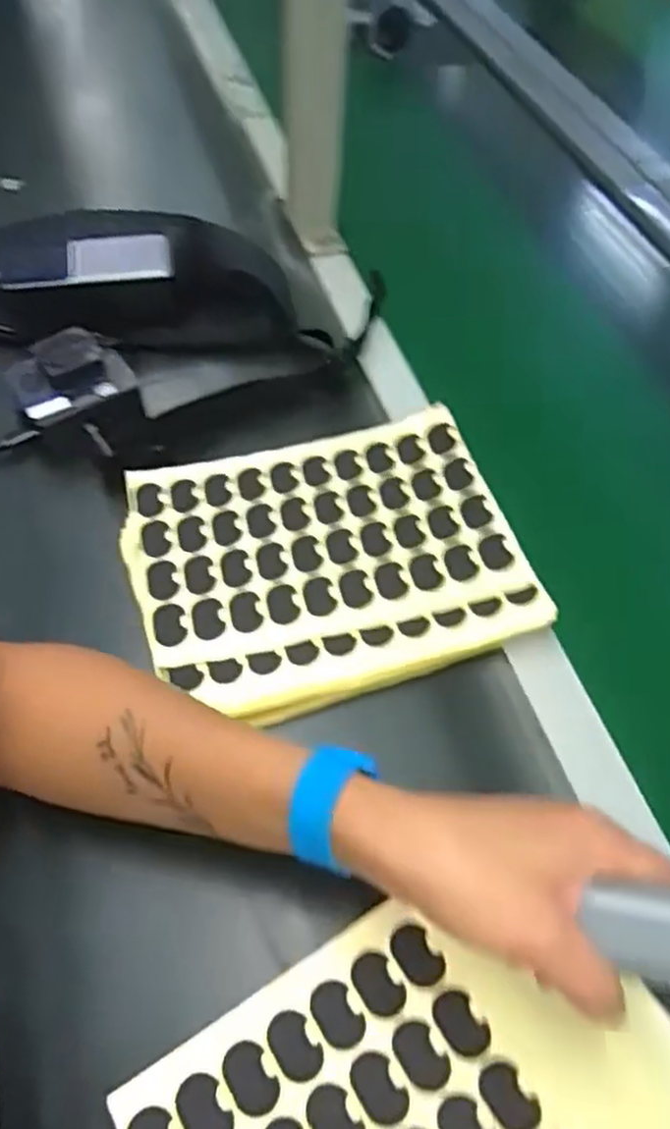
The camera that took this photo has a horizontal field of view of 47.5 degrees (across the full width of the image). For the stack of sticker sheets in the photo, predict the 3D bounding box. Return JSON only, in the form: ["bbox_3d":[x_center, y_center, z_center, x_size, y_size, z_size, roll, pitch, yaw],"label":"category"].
[{"bbox_3d":[-0.008,-0.010,0.466,0.221,0.026,0.187,-14,56,-14],"label":"stack of sticker sheets"}]

